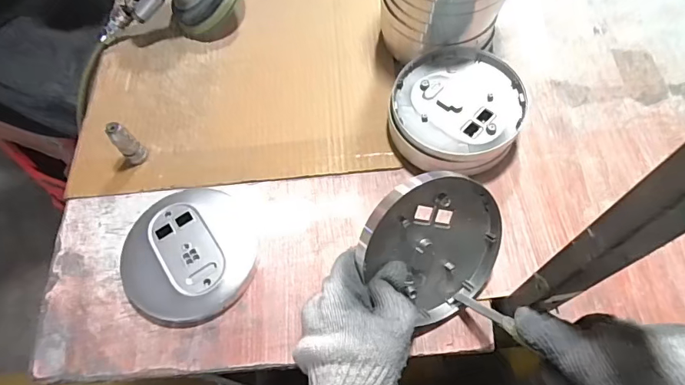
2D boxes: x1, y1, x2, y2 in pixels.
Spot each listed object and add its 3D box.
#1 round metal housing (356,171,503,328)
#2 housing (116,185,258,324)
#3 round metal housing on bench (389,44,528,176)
[{"bbox_3d":[0.081,0.047,0.387,0.119,0.129,0.023,-34,24,-11],"label":"round metal housing"},{"bbox_3d":[-0.154,0.060,0.441,0.130,0.022,0.136,-2,64,3],"label":"housing"},{"bbox_3d":[0.125,-0.090,0.483,0.135,0.045,0.136,-2,64,3],"label":"round metal housing on bench"}]

